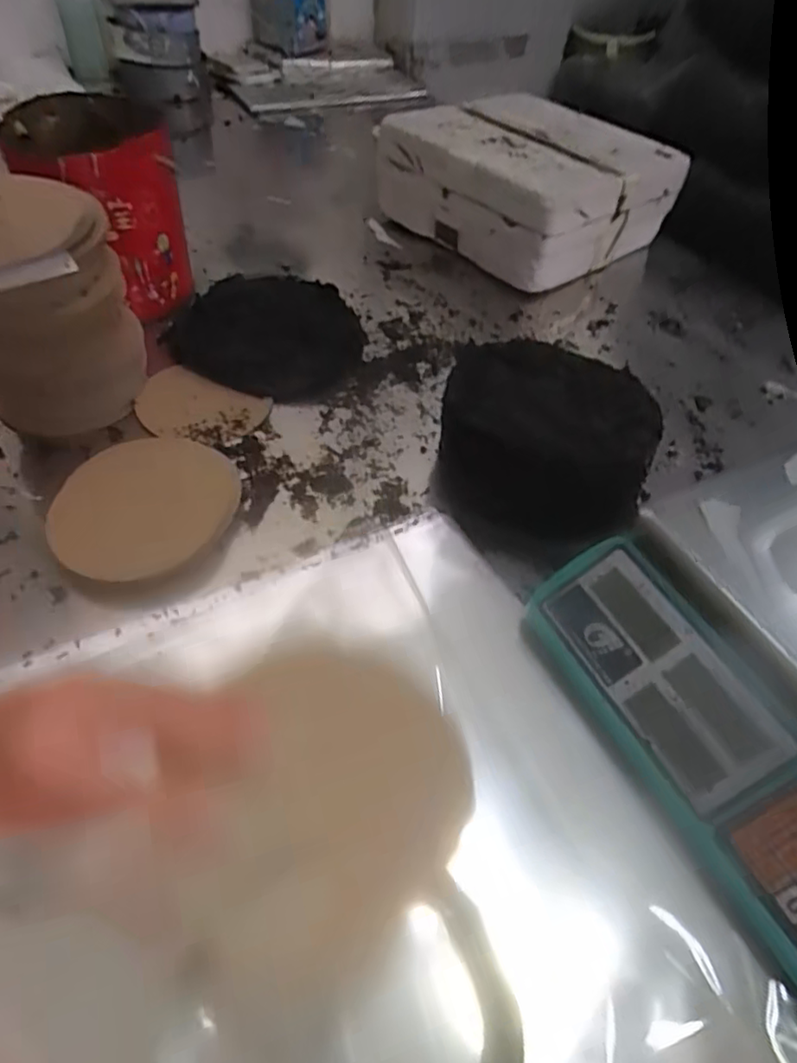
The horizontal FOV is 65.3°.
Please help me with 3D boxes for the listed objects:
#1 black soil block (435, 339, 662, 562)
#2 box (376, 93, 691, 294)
[{"bbox_3d":[0.139,-0.094,0.602,0.183,0.097,0.197,14,51,5],"label":"black soil block"},{"bbox_3d":[0.183,-0.508,0.918,0.322,0.135,0.330,-35,62,-29],"label":"box"}]

